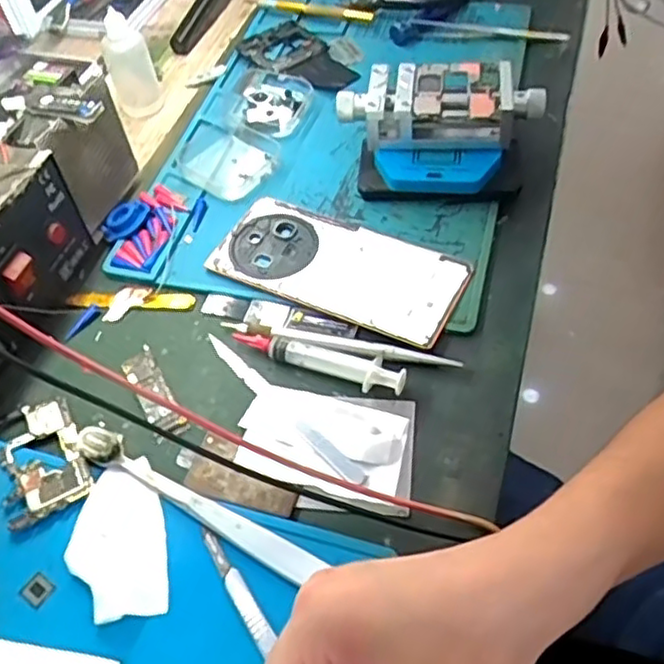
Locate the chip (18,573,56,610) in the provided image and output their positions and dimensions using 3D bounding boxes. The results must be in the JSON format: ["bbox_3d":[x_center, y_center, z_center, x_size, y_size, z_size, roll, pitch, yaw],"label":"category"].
[{"bbox_3d":[-0.143,0.124,0.333,0.015,0.004,0.013,29,59,23],"label":"chip"}]

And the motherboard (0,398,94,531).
[{"bbox_3d":[-0.158,0.067,0.375,0.044,0.005,0.071,-22,54,-14],"label":"motherboard"}]

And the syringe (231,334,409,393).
[{"bbox_3d":[-0.009,0.014,0.397,0.105,0.011,0.020,16,55,15],"label":"syringe"}]

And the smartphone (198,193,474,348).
[{"bbox_3d":[0.004,-0.044,0.444,0.159,0.008,0.076,23,57,19],"label":"smartphone"}]

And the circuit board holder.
[{"bbox_3d":[0.071,-0.137,0.478,0.136,0.059,0.089,8,53,9],"label":"circuit board holder"}]

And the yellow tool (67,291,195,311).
[{"bbox_3d":[-0.129,-0.021,0.445,0.083,0.004,0.014,3,53,5],"label":"yellow tool"}]

